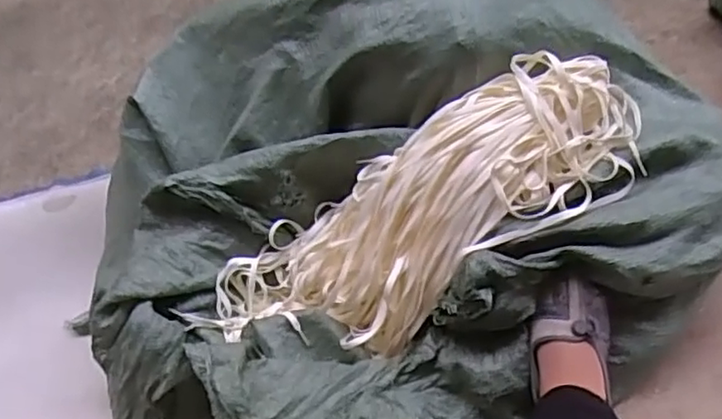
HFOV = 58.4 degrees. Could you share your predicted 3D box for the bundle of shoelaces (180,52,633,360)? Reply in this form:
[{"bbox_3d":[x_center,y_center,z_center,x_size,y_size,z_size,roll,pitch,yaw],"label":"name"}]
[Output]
[{"bbox_3d":[0.065,0.016,0.747,0.536,0.124,0.186,-32,45,16],"label":"bundle of shoelaces"}]

